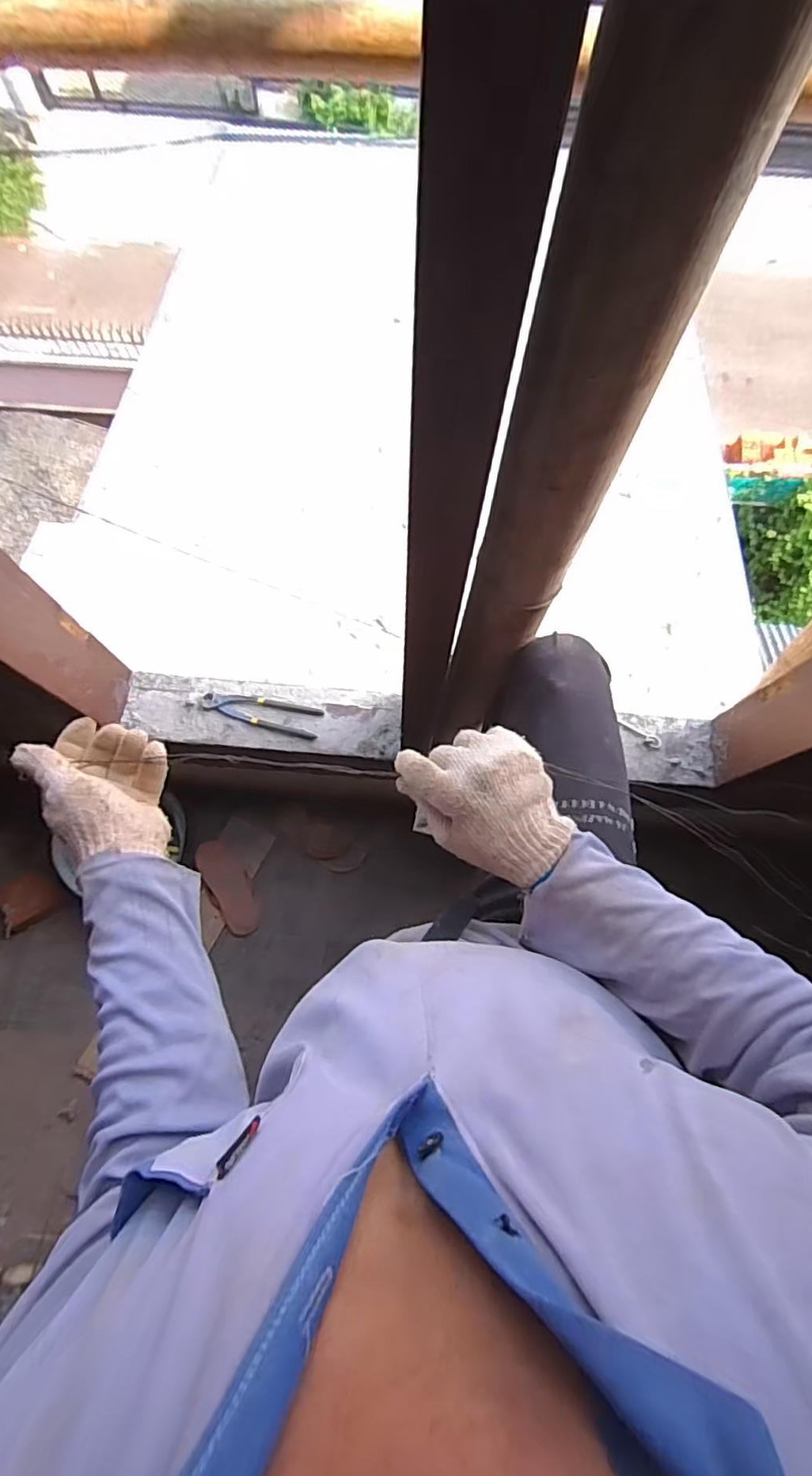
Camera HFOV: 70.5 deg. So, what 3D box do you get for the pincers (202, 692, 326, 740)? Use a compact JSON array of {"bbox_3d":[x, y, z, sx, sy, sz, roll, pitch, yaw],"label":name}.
[{"bbox_3d":[-0.256,-0.046,1.024,0.210,0.012,0.058,13,74,3],"label":"pincers"}]

